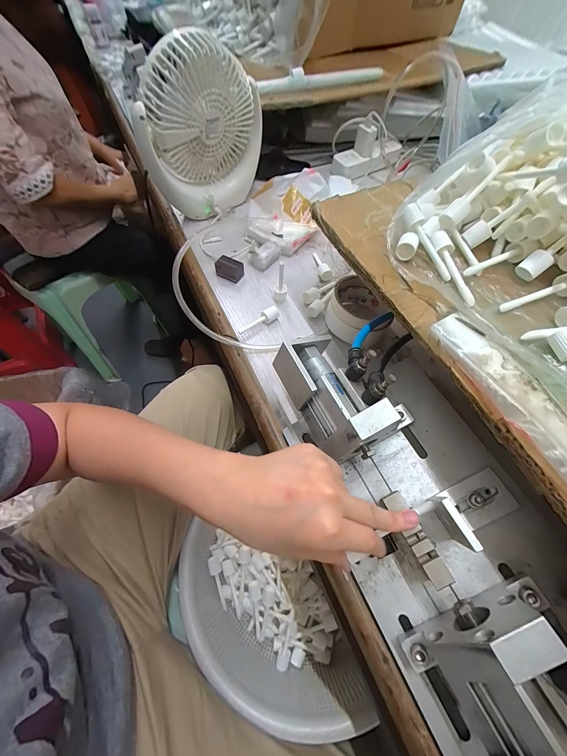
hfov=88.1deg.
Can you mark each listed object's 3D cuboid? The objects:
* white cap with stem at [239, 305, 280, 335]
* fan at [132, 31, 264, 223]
[{"bbox_3d":[-0.035,-0.080,0.408,0.064,0.017,0.015,-27,66,-15],"label":"white cap with stem"},{"bbox_3d":[-0.124,-0.370,0.453,0.183,0.204,0.058,-36,68,-19],"label":"fan"}]

